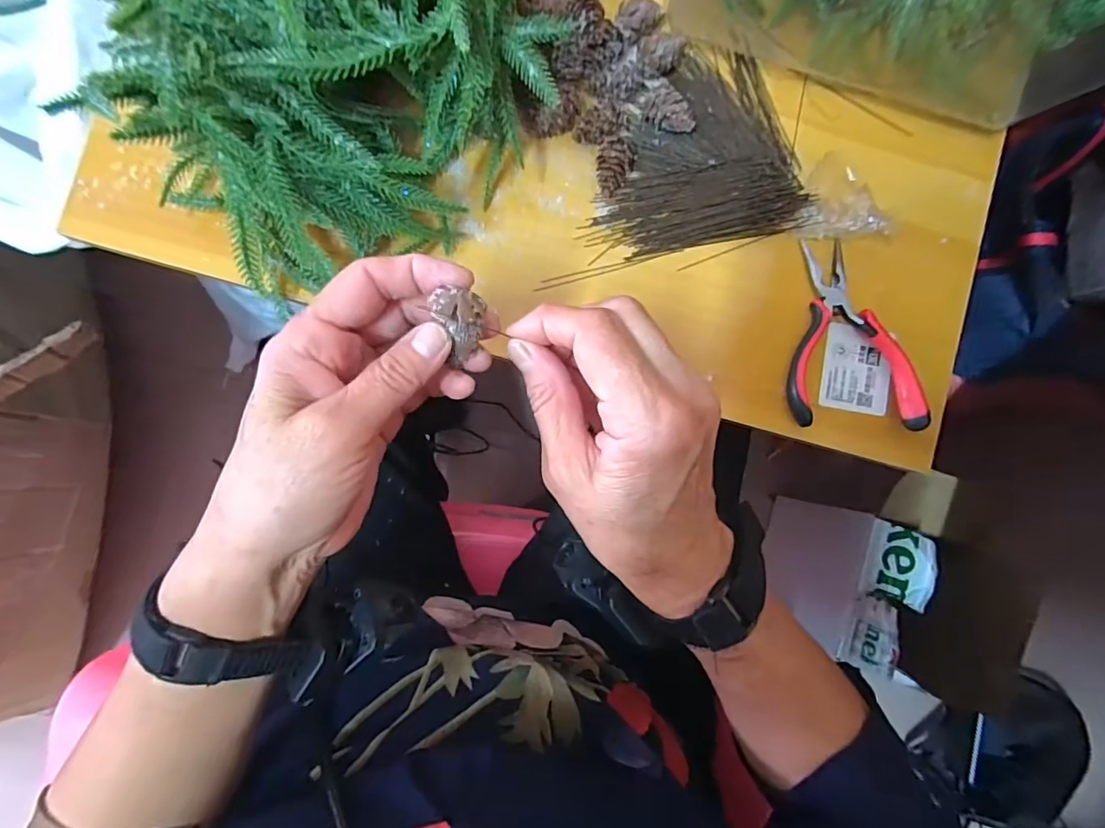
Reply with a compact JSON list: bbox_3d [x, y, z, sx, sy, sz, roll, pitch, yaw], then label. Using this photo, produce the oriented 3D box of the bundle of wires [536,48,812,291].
[{"bbox_3d":[0.077,-0.167,0.341,0.180,0.014,0.131,-20,89,-4],"label":"bundle of wires"}]

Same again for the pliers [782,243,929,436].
[{"bbox_3d":[0.205,-0.054,0.344,0.085,0.019,0.124,2,88,-4],"label":"pliers"}]

